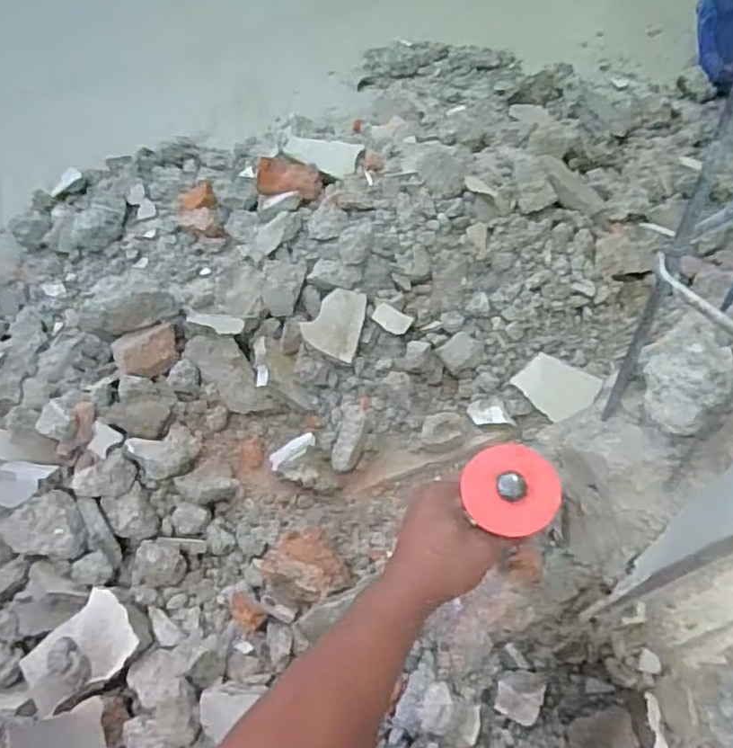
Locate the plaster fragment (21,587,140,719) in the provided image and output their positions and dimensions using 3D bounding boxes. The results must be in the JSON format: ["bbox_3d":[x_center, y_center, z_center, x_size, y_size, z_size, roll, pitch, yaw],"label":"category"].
[{"bbox_3d":[-0.312,0.300,0.675,0.118,0.027,0.091,-38,58,-21],"label":"plaster fragment"}]

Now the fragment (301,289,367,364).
[{"bbox_3d":[-0.042,-0.073,0.864,0.077,0.015,0.093,19,85,-16],"label":"fragment"}]

